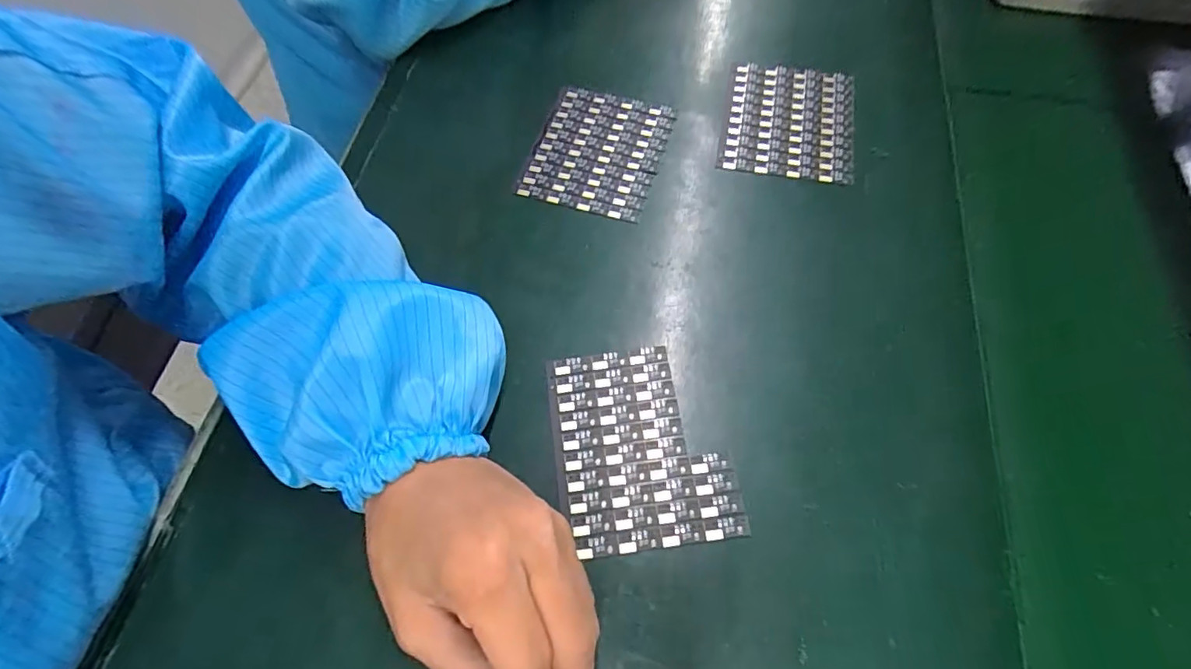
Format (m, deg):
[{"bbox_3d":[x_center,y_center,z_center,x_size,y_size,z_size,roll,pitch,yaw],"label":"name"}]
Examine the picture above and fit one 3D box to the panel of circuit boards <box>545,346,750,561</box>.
[{"bbox_3d":[0.021,0.053,0.271,0.083,0.004,0.099,-8,62,-1],"label":"panel of circuit boards"}]

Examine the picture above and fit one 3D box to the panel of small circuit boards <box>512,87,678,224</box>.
[{"bbox_3d":[0.002,-0.120,0.359,0.080,0.004,0.096,15,64,11],"label":"panel of small circuit boards"}]

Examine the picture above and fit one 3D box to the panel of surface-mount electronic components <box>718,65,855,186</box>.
[{"bbox_3d":[0.131,-0.146,0.375,0.086,0.007,0.101,10,64,8],"label":"panel of surface-mount electronic components"}]

